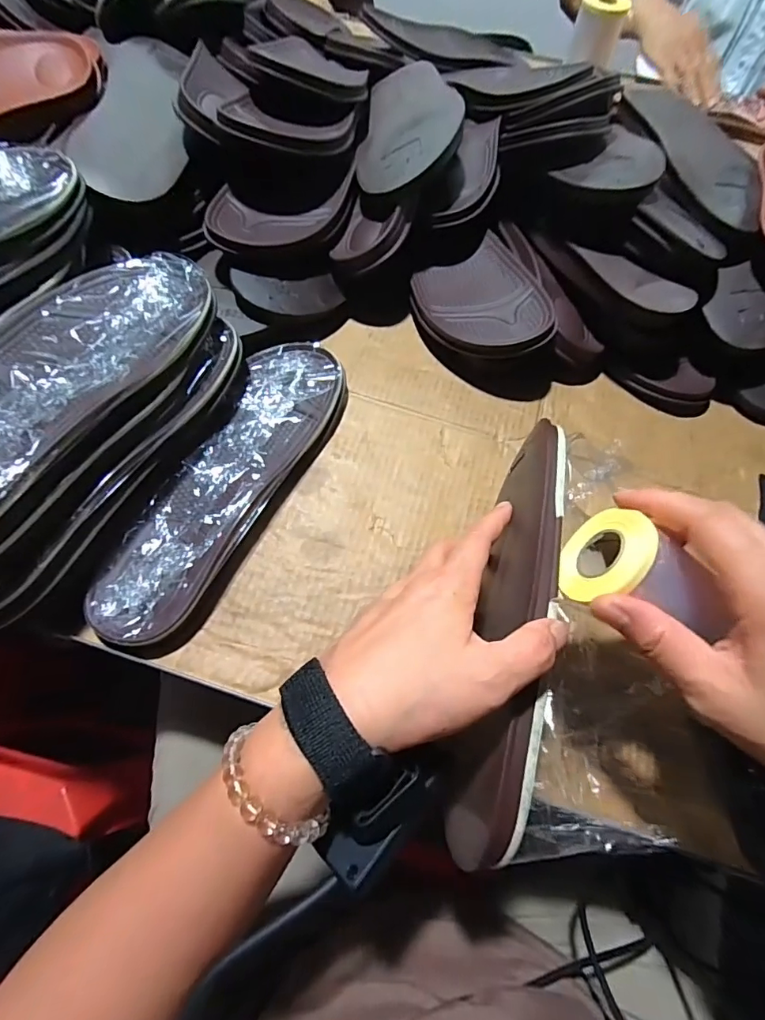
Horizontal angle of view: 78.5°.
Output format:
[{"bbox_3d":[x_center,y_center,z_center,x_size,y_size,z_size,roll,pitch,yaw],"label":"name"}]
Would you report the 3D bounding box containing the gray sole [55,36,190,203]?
[{"bbox_3d":[-0.228,-0.379,0.443,0.084,0.031,0.254,-1,64,-4],"label":"gray sole"}]

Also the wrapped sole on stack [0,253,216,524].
[{"bbox_3d":[-0.213,-0.085,0.284,0.105,0.026,0.255,25,53,0],"label":"wrapped sole on stack"}]

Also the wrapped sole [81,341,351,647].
[{"bbox_3d":[-0.113,-0.023,0.355,0.079,0.026,0.259,24,65,8],"label":"wrapped sole"}]

